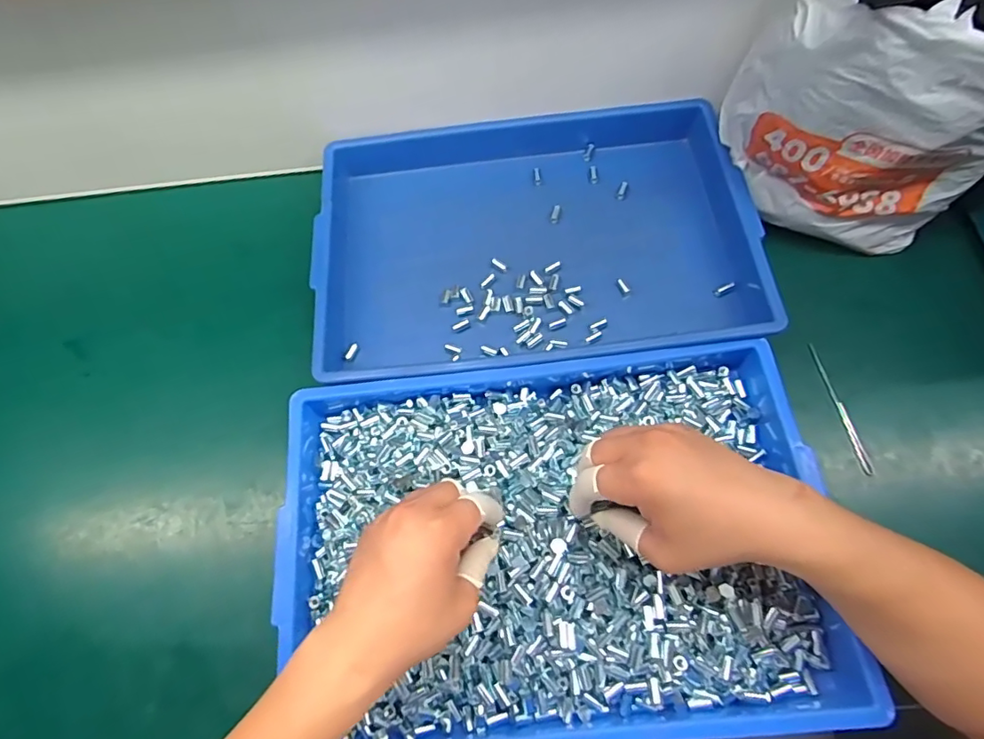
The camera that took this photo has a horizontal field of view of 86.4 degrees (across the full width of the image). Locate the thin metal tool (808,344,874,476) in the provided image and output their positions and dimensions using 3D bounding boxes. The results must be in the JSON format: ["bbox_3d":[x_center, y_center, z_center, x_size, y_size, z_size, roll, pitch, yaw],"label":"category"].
[{"bbox_3d":[0.313,0.033,0.473,0.008,0.009,0.123,-11,68,-1],"label":"thin metal tool"}]

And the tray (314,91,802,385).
[{"bbox_3d":[0.036,-0.151,0.545,0.426,0.056,0.321,-5,68,2],"label":"tray"}]

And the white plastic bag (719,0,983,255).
[{"bbox_3d":[0.335,-0.236,0.456,0.229,0.230,0.152,21,73,11],"label":"white plastic bag"}]

